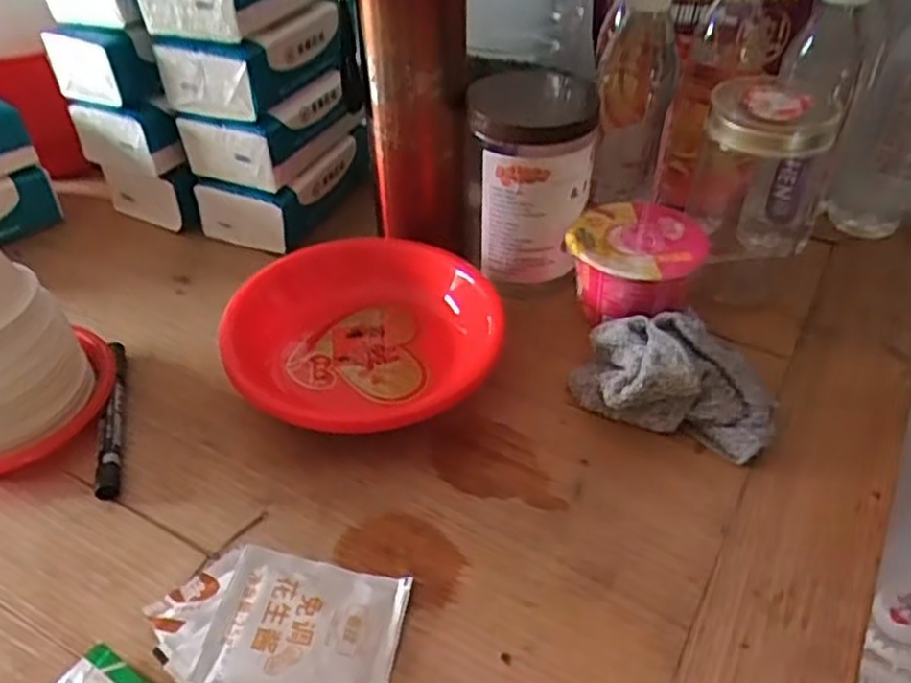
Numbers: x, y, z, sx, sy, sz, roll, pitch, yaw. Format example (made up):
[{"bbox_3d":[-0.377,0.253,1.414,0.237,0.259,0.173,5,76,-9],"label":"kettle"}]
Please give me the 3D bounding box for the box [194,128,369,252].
[{"bbox_3d":[-0.151,-0.142,0.688,0.100,0.060,0.128,19,46,20],"label":"box"}]

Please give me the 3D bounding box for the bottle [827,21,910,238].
[{"bbox_3d":[0.365,-0.194,0.611,0.068,0.220,0.068,23,47,23],"label":"bottle"}]

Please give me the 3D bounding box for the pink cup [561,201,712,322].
[{"bbox_3d":[0.136,-0.056,0.584,0.092,0.067,0.100,19,46,20],"label":"pink cup"}]

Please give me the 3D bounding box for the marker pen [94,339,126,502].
[{"bbox_3d":[-0.228,0.048,0.511,0.014,0.016,0.135,-9,43,-10],"label":"marker pen"}]

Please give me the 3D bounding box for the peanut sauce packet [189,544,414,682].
[{"bbox_3d":[-0.077,0.150,0.400,0.094,0.017,0.078,6,43,7],"label":"peanut sauce packet"}]

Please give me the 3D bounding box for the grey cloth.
[{"bbox_3d":[0.149,0.021,0.513,0.128,0.053,0.086,14,44,16],"label":"grey cloth"}]

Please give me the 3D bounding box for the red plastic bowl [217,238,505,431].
[{"bbox_3d":[-0.059,-0.004,0.542,0.177,0.061,0.177,0,42,0],"label":"red plastic bowl"}]

